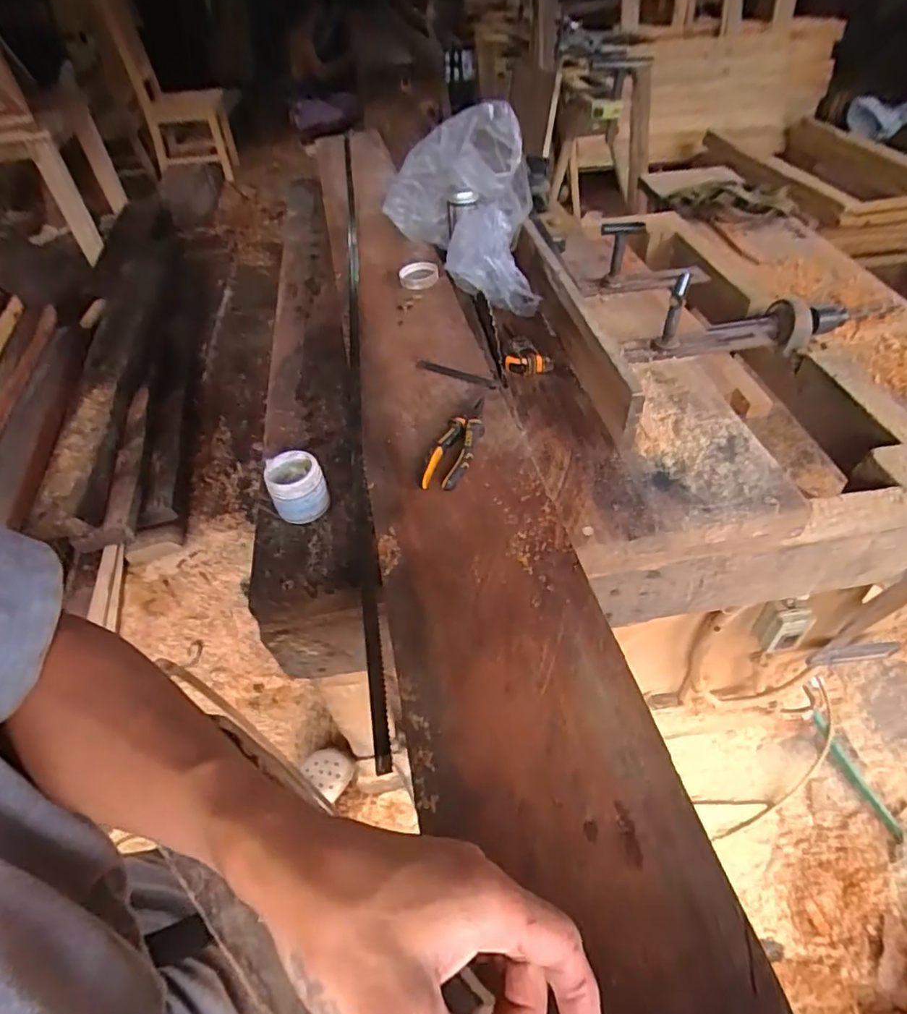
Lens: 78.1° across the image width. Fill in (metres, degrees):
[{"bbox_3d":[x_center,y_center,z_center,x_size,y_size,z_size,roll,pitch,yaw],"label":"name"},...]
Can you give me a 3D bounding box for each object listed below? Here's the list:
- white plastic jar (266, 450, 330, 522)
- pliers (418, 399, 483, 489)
[{"bbox_3d":[-0.206,-0.026,0.739,0.070,0.063,0.072,-2,48,2],"label":"white plastic jar"},{"bbox_3d":[0.009,-0.087,0.715,0.053,0.031,0.167,14,50,16],"label":"pliers"}]

